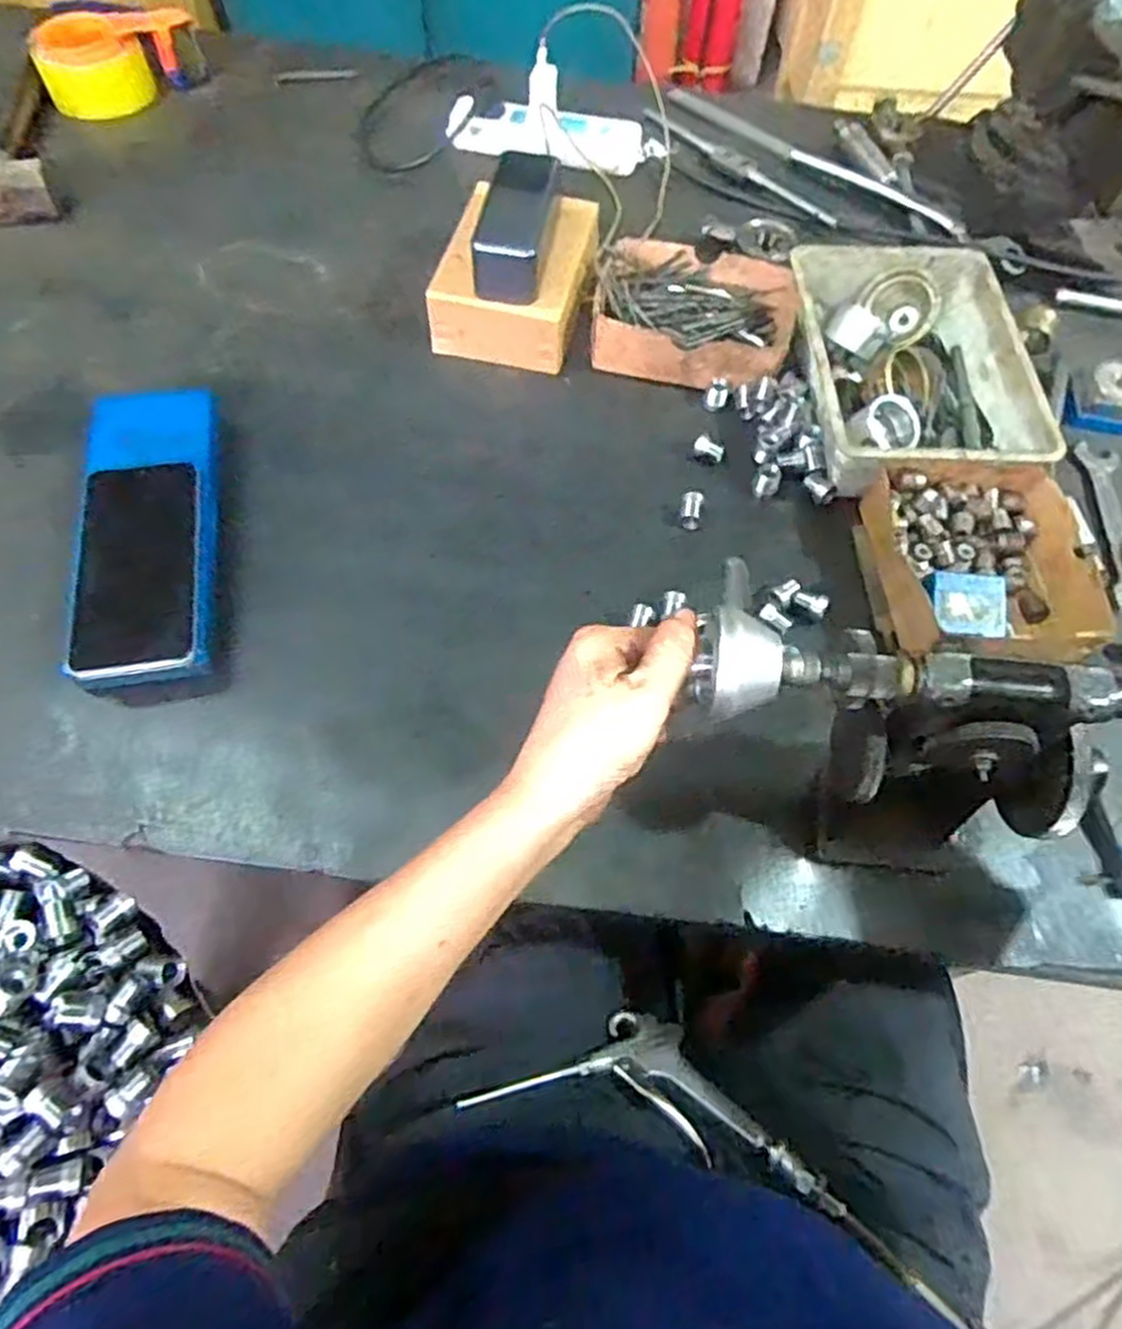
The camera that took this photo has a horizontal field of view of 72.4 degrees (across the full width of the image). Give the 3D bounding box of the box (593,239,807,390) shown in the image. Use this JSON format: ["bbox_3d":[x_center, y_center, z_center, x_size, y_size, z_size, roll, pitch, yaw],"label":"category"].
[{"bbox_3d":[0.119,-0.313,0.685,0.178,0.043,0.139,13,61,4],"label":"box"}]

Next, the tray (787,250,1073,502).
[{"bbox_3d":[0.287,-0.245,0.650,0.173,0.075,0.251,-1,61,-3],"label":"tray"}]

